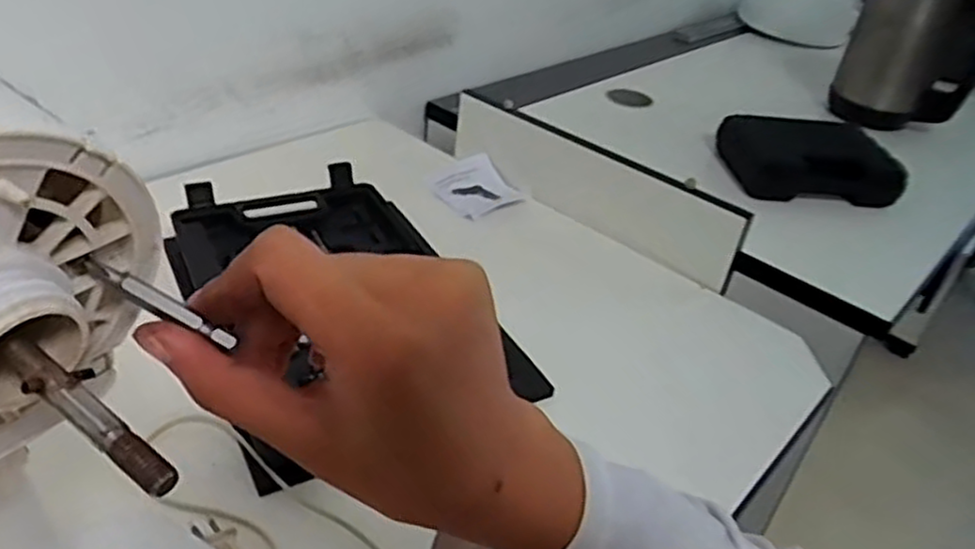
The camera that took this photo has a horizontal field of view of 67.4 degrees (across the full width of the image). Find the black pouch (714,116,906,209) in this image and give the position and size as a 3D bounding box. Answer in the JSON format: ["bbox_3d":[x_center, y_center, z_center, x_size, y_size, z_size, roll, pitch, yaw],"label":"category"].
[{"bbox_3d":[0.465,-0.166,1.050,0.245,0.079,0.139,5,36,-3],"label":"black pouch"}]

